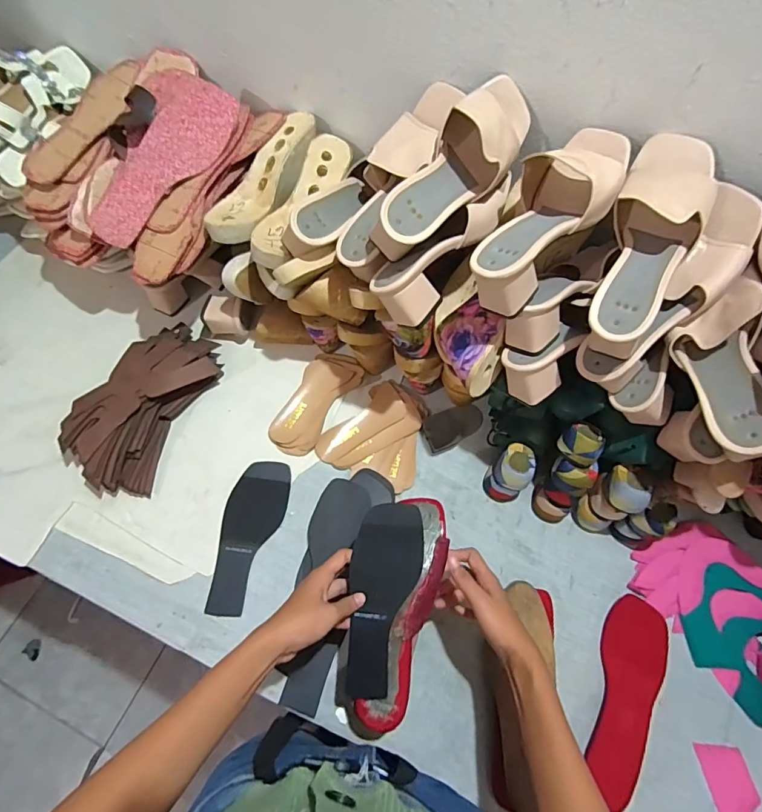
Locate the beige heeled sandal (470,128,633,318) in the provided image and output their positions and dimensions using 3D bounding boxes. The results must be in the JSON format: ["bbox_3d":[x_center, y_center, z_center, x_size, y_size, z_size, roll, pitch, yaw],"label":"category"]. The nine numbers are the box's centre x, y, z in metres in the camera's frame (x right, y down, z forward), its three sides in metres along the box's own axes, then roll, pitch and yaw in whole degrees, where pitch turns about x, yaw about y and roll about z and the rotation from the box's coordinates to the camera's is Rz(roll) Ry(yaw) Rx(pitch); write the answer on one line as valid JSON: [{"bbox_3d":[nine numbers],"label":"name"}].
[{"bbox_3d":[0.177,-0.198,0.476,0.093,0.085,0.234,30,69,11],"label":"beige heeled sandal"}]

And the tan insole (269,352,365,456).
[{"bbox_3d":[-0.099,-0.009,0.710,0.084,0.017,0.181,25,68,9],"label":"tan insole"}]

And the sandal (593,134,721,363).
[{"bbox_3d":[0.277,-0.170,0.470,0.089,0.096,0.235,21,82,8],"label":"sandal"}]

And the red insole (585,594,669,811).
[{"bbox_3d":[0.306,0.357,0.562,0.073,0.009,0.225,16,65,19],"label":"red insole"}]

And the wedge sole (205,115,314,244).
[{"bbox_3d":[-0.170,-0.319,0.638,0.090,0.055,0.221,25,68,9],"label":"wedge sole"}]

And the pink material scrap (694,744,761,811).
[{"bbox_3d":[0.414,0.445,0.537,0.056,0.004,0.077,-5,61,-6],"label":"pink material scrap"}]

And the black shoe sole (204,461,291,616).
[{"bbox_3d":[-0.187,0.178,0.635,0.077,0.008,0.208,14,67,5],"label":"black shoe sole"}]

